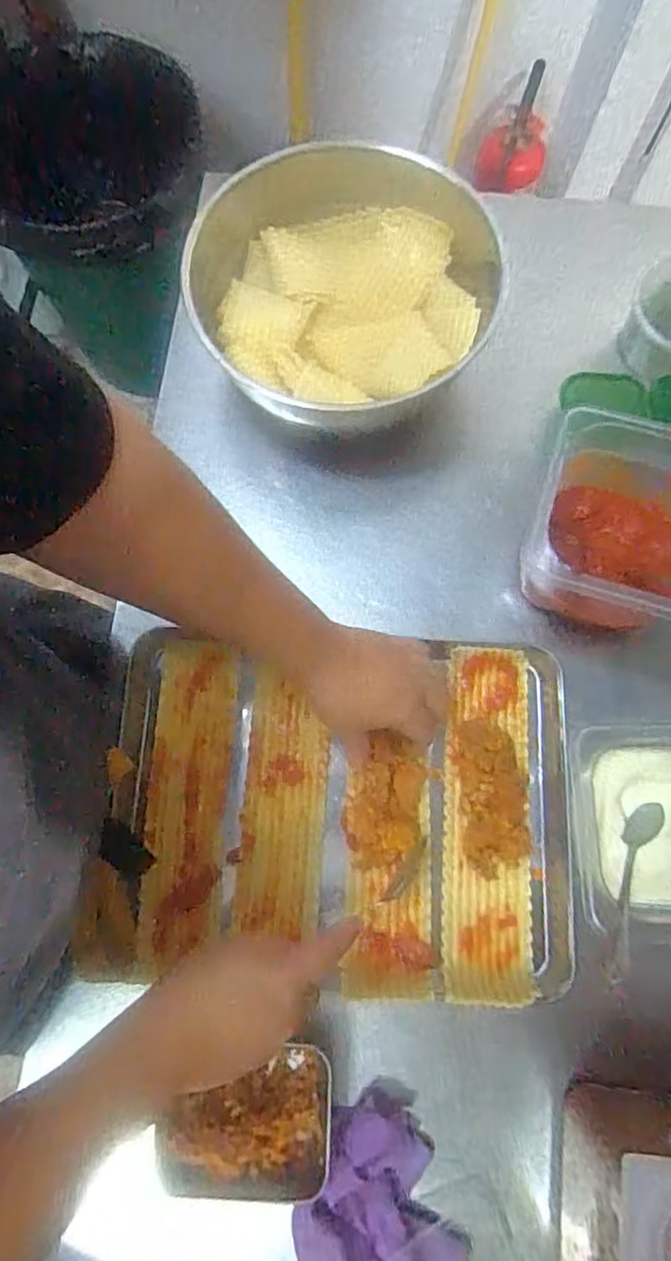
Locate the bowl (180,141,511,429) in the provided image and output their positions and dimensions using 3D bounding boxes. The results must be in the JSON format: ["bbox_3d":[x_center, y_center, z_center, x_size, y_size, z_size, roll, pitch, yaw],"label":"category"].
[{"bbox_3d":[0.013,-0.355,0.629,0.313,0.101,0.298,0,75,-1],"label":"bowl"}]

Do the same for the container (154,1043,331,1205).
[{"bbox_3d":[-0.072,0.389,0.497,0.135,0.046,0.087,-2,75,-2],"label":"container"}]

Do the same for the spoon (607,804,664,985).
[{"bbox_3d":[0.240,0.207,0.505,0.022,0.018,0.150,26,58,5],"label":"spoon"}]

